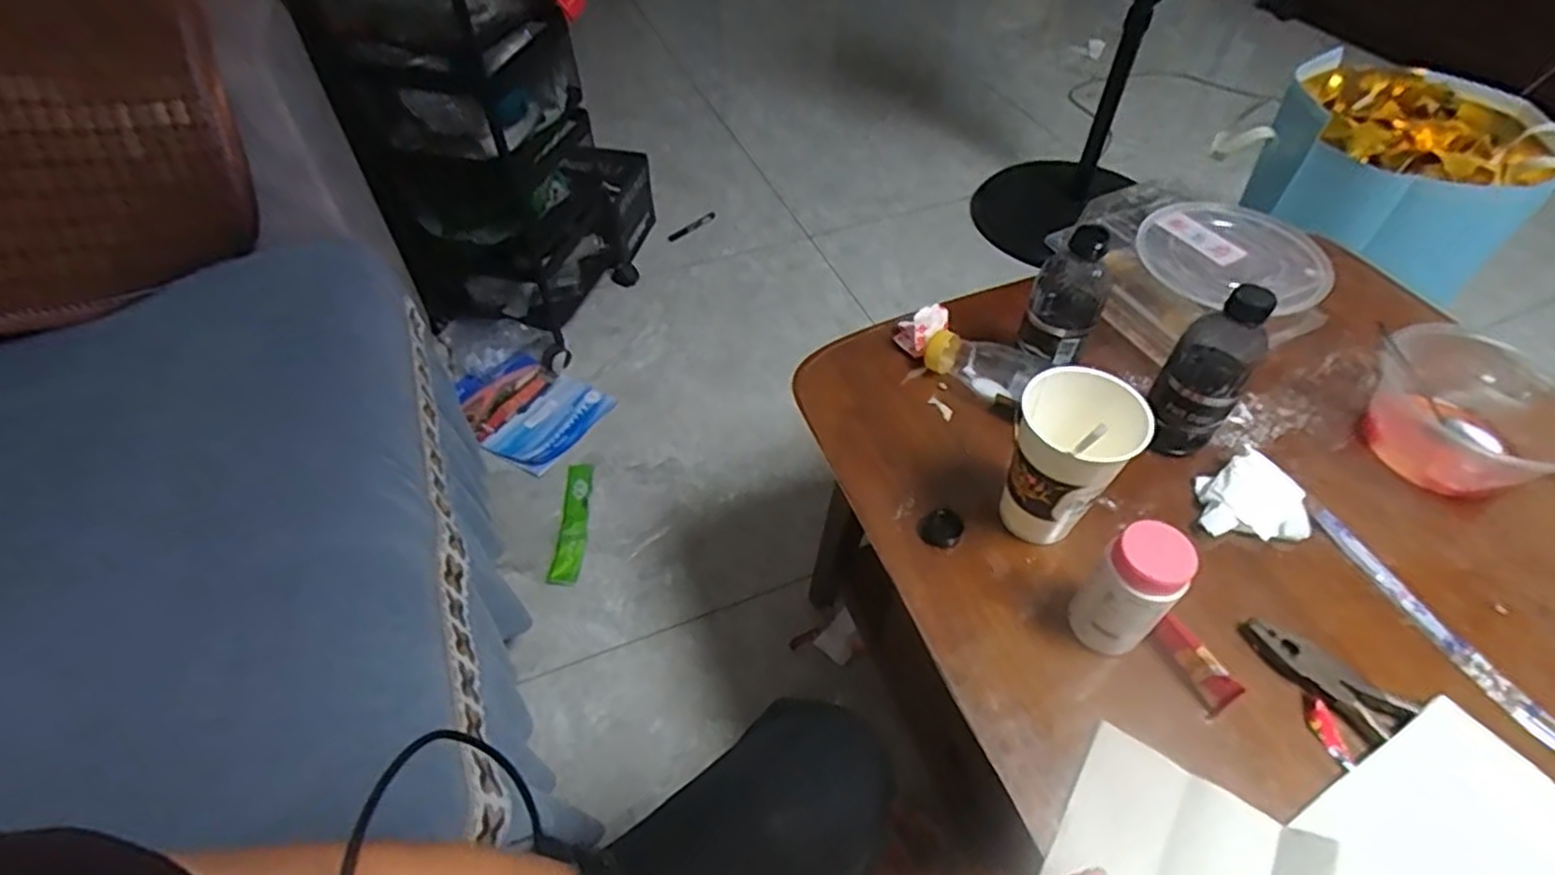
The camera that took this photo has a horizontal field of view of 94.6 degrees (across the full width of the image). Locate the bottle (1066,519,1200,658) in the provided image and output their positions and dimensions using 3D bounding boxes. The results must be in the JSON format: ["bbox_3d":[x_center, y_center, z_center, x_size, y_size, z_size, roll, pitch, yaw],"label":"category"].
[{"bbox_3d":[0.242,0.109,0.496,0.049,0.116,0.051,-36,58,-24],"label":"bottle"}]

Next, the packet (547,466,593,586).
[{"bbox_3d":[-0.320,0.131,1.130,0.047,0.020,0.217,-1,50,0],"label":"packet"}]

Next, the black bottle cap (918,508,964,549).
[{"bbox_3d":[0.134,0.073,0.584,0.034,0.009,0.030,17,53,15],"label":"black bottle cap"}]

